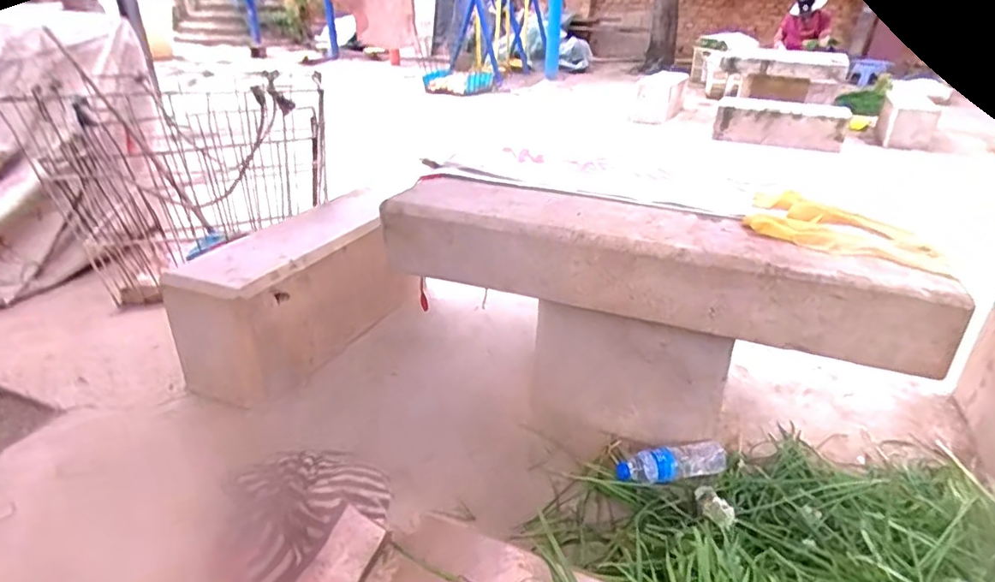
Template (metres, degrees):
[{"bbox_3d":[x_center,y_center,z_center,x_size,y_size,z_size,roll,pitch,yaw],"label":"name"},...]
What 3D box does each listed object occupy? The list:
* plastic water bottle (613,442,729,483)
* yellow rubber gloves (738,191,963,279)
[{"bbox_3d":[0.351,0.347,1.149,0.235,0.052,0.071,-4,28,-12],"label":"plastic water bottle"},{"bbox_3d":[0.525,-0.095,0.872,0.285,0.032,0.152,18,32,28],"label":"yellow rubber gloves"}]

